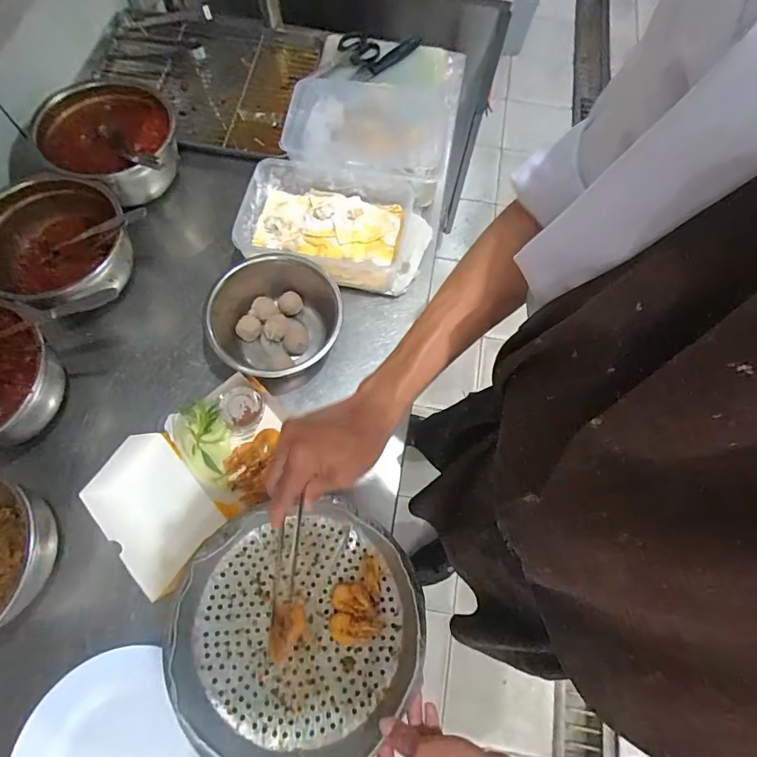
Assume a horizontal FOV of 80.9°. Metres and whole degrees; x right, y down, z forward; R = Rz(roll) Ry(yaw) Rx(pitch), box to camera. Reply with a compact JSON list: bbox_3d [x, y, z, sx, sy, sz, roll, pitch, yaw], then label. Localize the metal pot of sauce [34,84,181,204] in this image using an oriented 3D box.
[{"bbox_3d":[-0.394,-0.342,0.672,0.178,0.099,0.178,0,69,-1],"label":"metal pot of sauce"}]

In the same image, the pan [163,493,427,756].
[{"bbox_3d":[-0.083,0.258,0.459,0.247,0.055,0.231,-6,70,-4],"label":"pan"}]

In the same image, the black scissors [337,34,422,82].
[{"bbox_3d":[-0.005,-0.620,0.832,0.157,0.012,0.108,-38,76,-14],"label":"black scissors"}]

